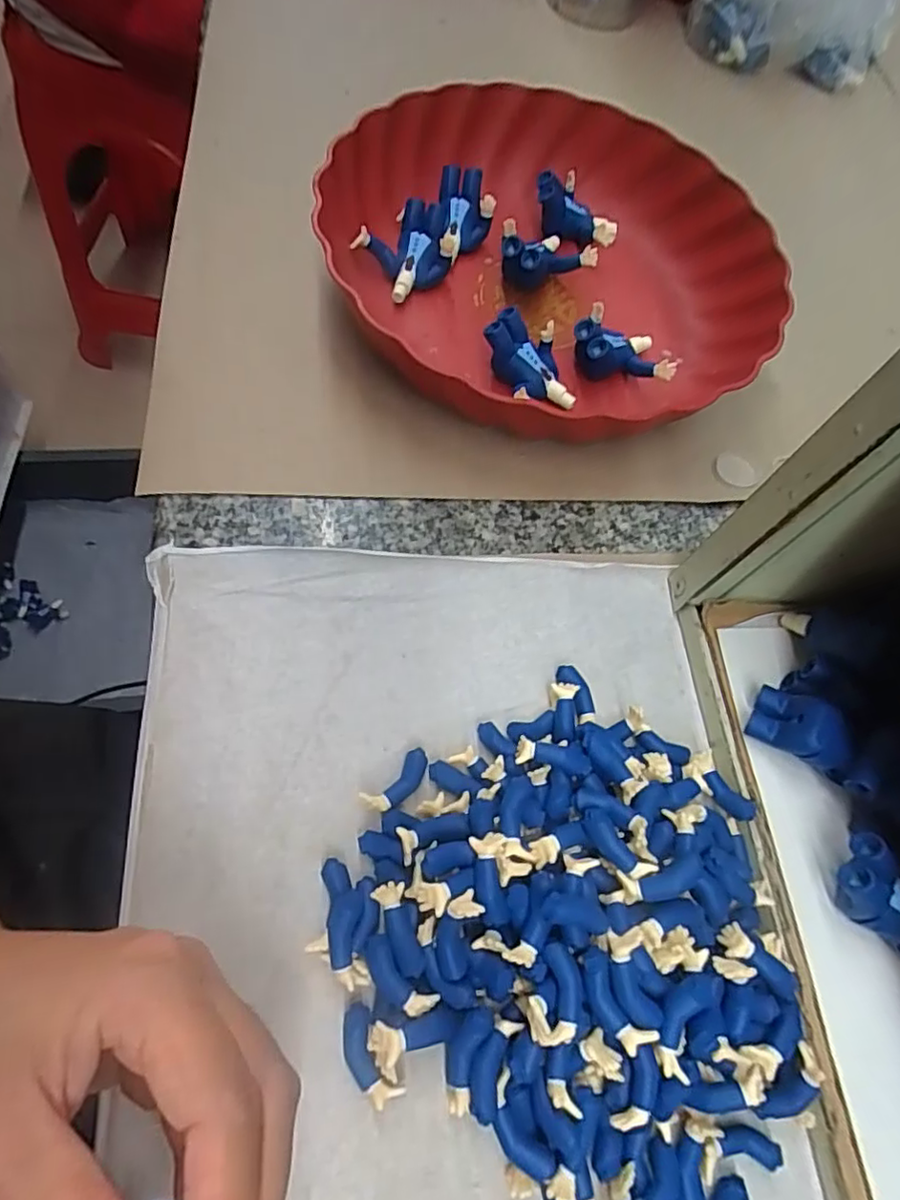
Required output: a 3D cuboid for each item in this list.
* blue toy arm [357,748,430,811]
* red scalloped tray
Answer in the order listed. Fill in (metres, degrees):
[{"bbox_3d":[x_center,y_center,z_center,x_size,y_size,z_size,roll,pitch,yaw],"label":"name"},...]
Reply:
[{"bbox_3d":[-0.019,0.070,0.237,0.028,0.006,0.012,-40,77,-23],"label":"blue toy arm"},{"bbox_3d":[0.051,-0.183,0.337,0.237,0.056,0.241,-15,68,-15],"label":"red scalloped tray"}]

